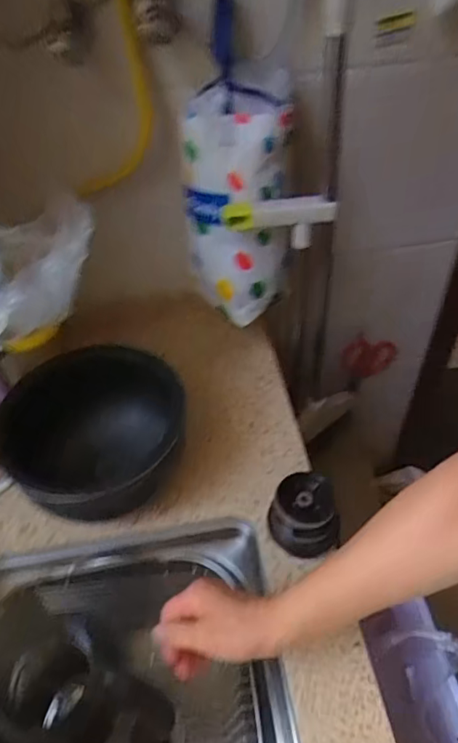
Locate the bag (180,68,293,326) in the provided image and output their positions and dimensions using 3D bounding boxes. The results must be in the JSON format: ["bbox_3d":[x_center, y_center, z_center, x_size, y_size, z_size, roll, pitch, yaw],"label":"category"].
[{"bbox_3d":[0.011,-0.216,0.684,0.129,0.301,0.101,-4,47,0],"label":"bag"}]

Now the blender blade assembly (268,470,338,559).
[{"bbox_3d":[0.086,0.169,0.610,0.078,0.081,0.067,0,47,4],"label":"blender blade assembly"}]

